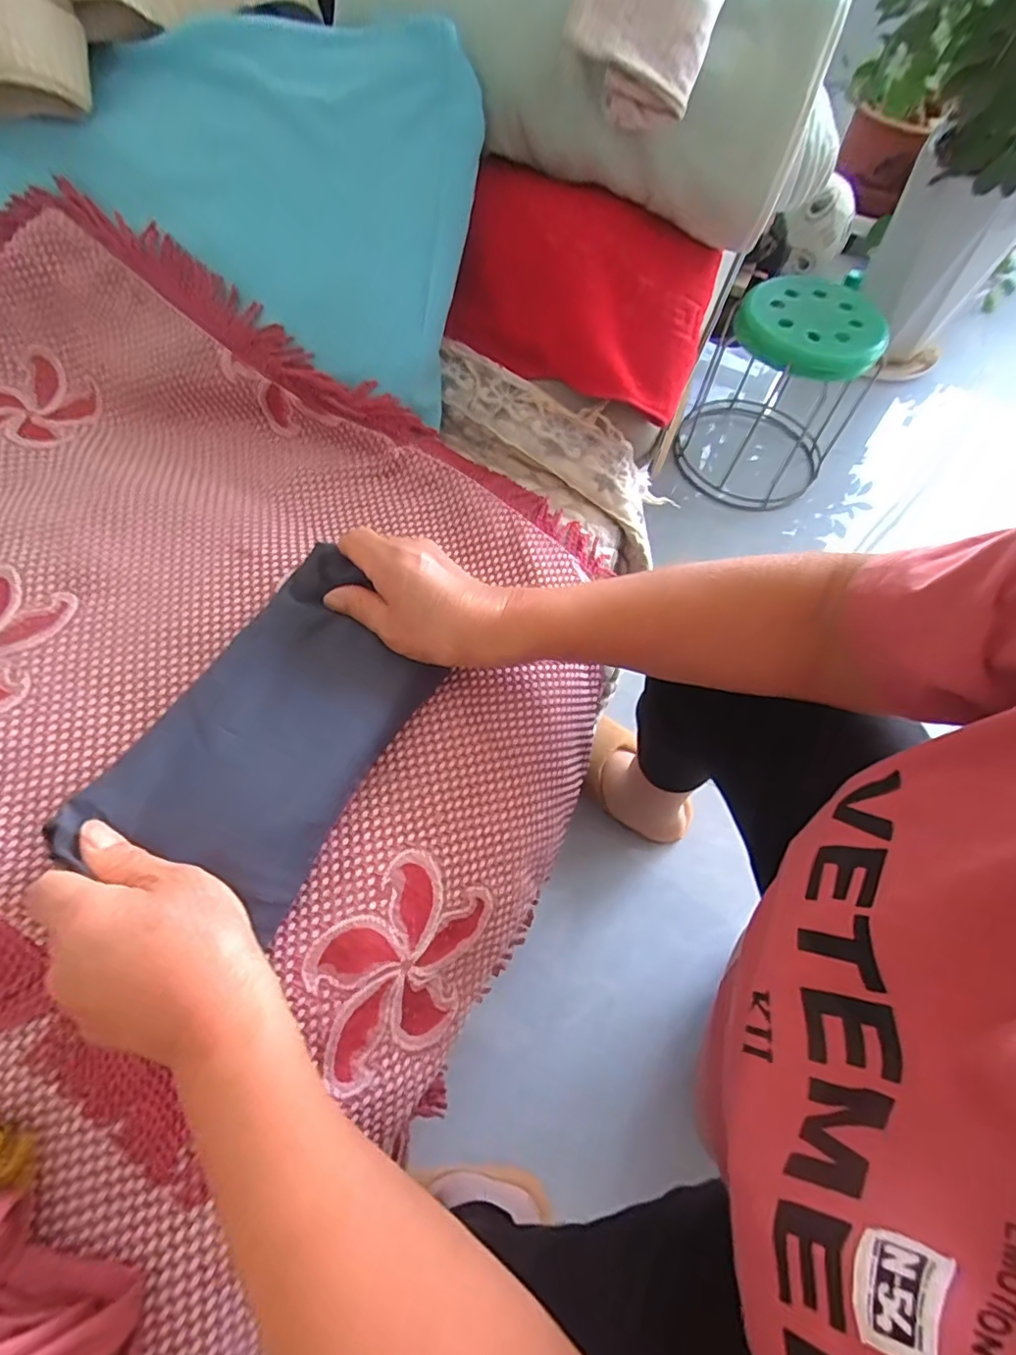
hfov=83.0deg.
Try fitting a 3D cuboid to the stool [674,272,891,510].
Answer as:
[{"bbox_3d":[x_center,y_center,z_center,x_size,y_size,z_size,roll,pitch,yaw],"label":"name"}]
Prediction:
[{"bbox_3d":[0.479,-0.521,1.024,0.268,0.297,0.231,29,65,12],"label":"stool"}]

